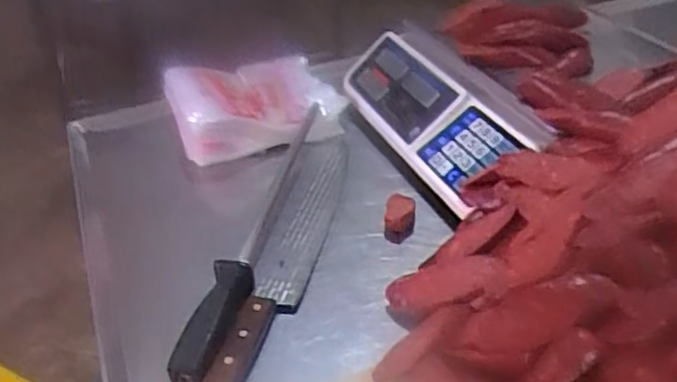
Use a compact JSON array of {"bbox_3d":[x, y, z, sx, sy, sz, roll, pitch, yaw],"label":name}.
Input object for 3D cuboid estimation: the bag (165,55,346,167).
[{"bbox_3d":[-0.100,-0.105,0.856,0.195,0.059,0.144,-13,35,-11],"label":"bag"}]

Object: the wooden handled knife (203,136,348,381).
[{"bbox_3d":[-0.047,0.055,0.667,0.061,0.029,0.390,1,34,10],"label":"wooden handled knife"}]

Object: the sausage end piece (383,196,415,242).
[{"bbox_3d":[0.062,0.021,0.710,0.030,0.026,0.061,0,34,8],"label":"sausage end piece"}]

